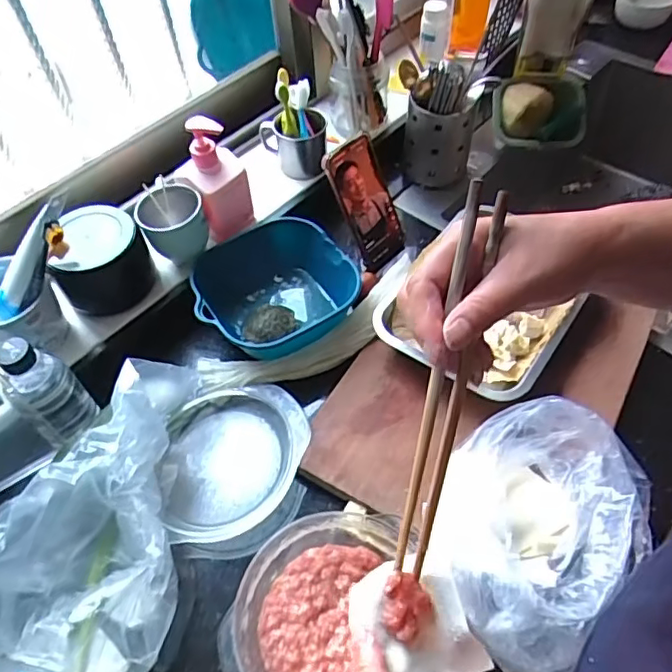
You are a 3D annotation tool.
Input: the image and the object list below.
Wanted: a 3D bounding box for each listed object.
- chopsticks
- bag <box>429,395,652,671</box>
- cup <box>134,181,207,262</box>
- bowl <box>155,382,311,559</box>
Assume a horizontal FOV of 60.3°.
[{"bbox_3d":[0.063,0.027,0.324,0.020,0.025,0.219,12,97,12],"label":"chopsticks"},{"bbox_3d":[0.172,0.159,0.504,0.163,0.054,0.217,35,63,25],"label":"bag"},{"bbox_3d":[-0.198,-0.135,0.706,0.075,0.074,0.077,-1,54,2],"label":"cup"},{"bbox_3d":[-0.106,0.139,0.616,0.155,0.070,0.164,-1,54,2],"label":"bowl"}]

